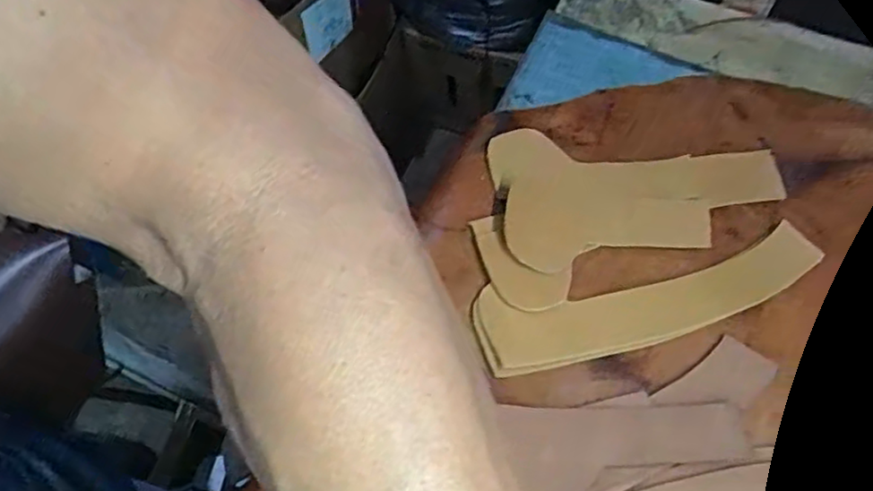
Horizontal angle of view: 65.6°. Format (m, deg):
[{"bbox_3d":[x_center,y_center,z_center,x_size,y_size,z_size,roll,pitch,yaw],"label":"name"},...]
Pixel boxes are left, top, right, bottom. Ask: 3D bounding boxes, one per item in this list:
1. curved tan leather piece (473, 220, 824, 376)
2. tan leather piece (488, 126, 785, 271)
[{"bbox_3d":[0.128,0.029,0.405,0.210,0.016,0.046,-15,61,-6],"label":"curved tan leather piece"},{"bbox_3d":[0.133,-0.034,0.442,0.187,0.010,0.100,-1,62,-5],"label":"tan leather piece"}]

